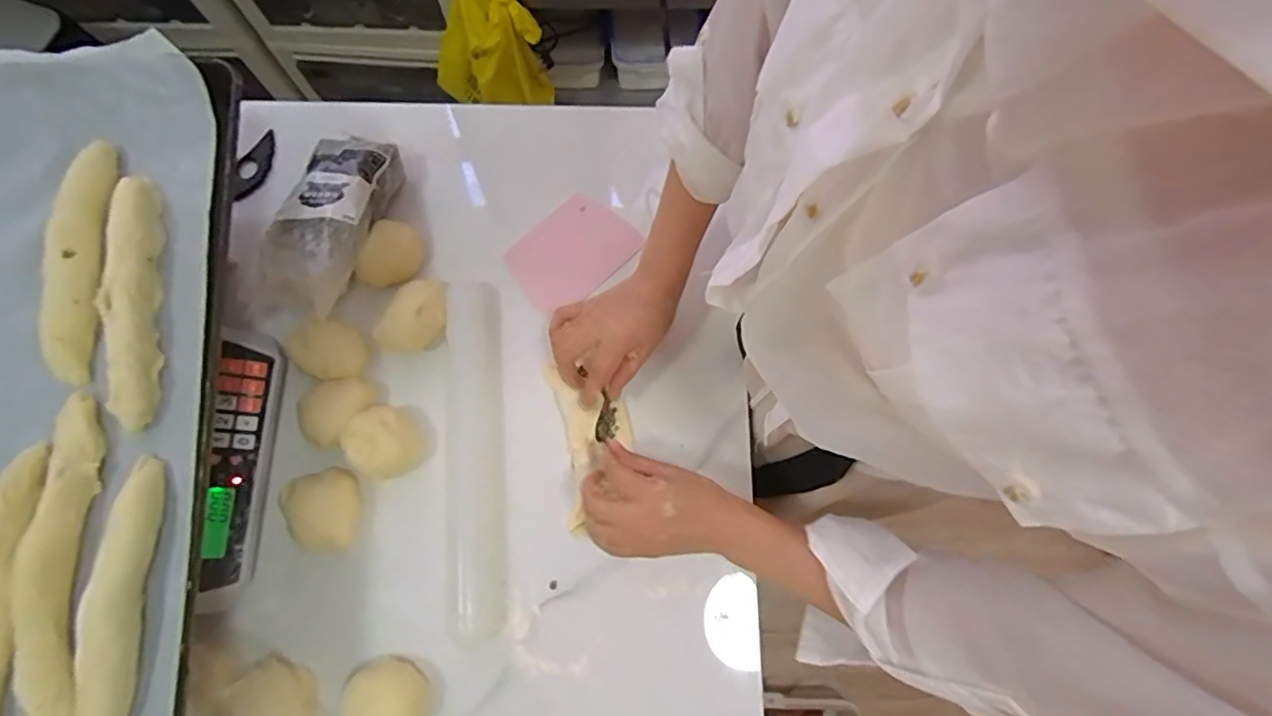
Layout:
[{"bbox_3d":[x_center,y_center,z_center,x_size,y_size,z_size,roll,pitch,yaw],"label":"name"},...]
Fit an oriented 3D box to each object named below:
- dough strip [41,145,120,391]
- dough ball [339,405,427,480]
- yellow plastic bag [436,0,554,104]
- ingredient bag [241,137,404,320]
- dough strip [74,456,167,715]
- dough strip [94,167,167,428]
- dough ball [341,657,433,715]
[{"bbox_3d":[-0.431,-0.083,0.467,0.026,0.031,0.197,-7,75,-3],"label":"dough strip"},{"bbox_3d":[-0.219,0.070,0.527,0.060,0.037,0.058,0,75,-1],"label":"dough ball"},{"bbox_3d":[-0.301,-0.630,1.225,0.210,0.315,0.151,-30,78,-9],"label":"yellow plastic bag"},{"bbox_3d":[-0.284,-0.126,0.549,0.086,0.051,0.204,8,57,1],"label":"ingredient bag"},{"bbox_3d":[-0.353,0.167,0.408,0.026,0.021,0.190,-1,75,-2],"label":"dough strip"},{"bbox_3d":[-0.382,-0.047,0.456,0.028,0.026,0.196,-8,75,-3],"label":"dough strip"},{"bbox_3d":[-0.197,0.275,0.476,0.069,0.035,0.065,0,75,-1],"label":"dough ball"}]

